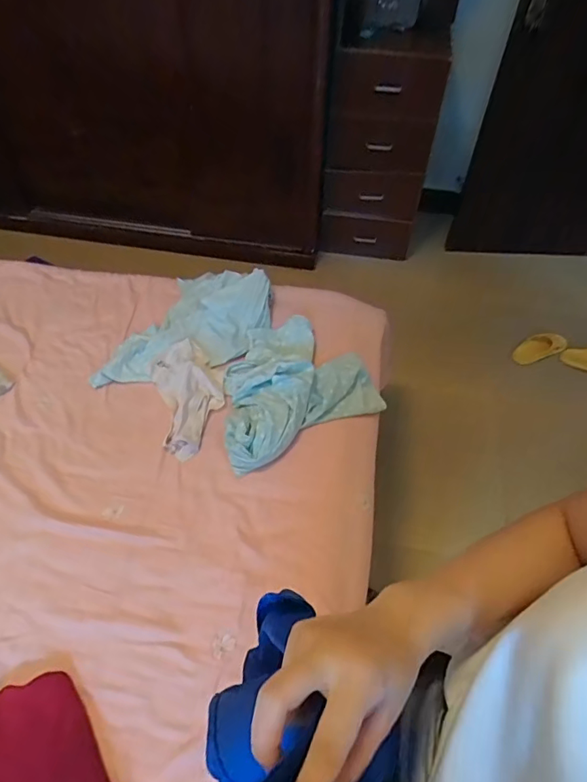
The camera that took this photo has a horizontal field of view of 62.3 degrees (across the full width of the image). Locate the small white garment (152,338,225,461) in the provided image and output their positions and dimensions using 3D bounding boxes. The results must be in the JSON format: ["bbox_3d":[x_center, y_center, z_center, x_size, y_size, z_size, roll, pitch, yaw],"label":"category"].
[{"bbox_3d":[-0.219,0.011,1.035,0.135,0.052,0.282,-12,54,-12],"label":"small white garment"}]

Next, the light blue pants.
[{"bbox_3d":[-0.025,-0.024,1.040,0.355,0.071,0.294,-26,59,-21],"label":"light blue pants"}]

